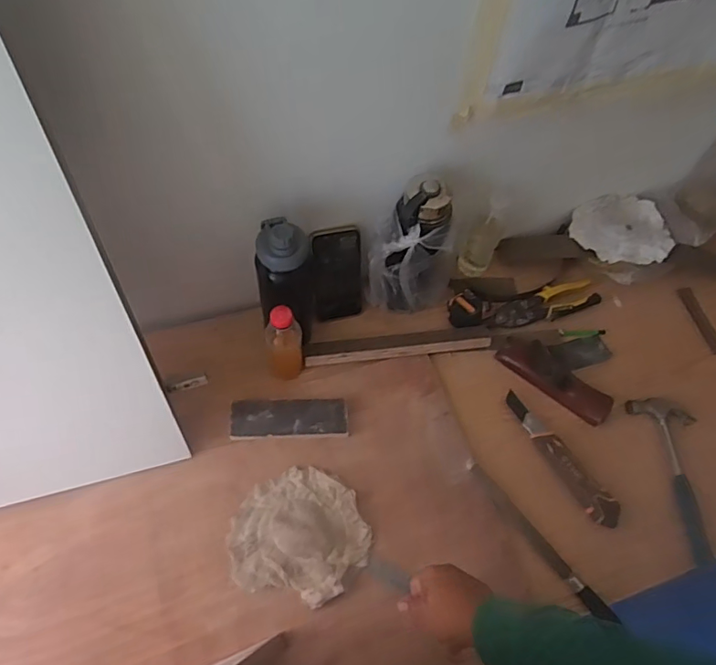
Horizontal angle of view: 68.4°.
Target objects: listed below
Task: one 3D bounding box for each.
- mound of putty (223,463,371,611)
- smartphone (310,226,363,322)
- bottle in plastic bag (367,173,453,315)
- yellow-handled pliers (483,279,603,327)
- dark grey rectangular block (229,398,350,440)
[{"bbox_3d":[-0.077,0.272,0.722,0.183,0.024,0.164,14,61,3],"label":"mound of putty"},{"bbox_3d":[-0.032,-0.093,0.859,0.079,0.164,0.011,-10,36,-9],"label":"smartphone"},{"bbox_3d":[0.095,-0.131,0.823,0.113,0.247,0.127,33,63,13],"label":"bottle in plastic bag"},{"bbox_3d":[0.322,-0.046,0.930,0.213,0.028,0.060,-13,63,-12],"label":"yellow-handled pliers"},{"bbox_3d":[-0.104,0.132,0.800,0.174,0.017,0.060,-2,61,-6],"label":"dark grey rectangular block"}]

